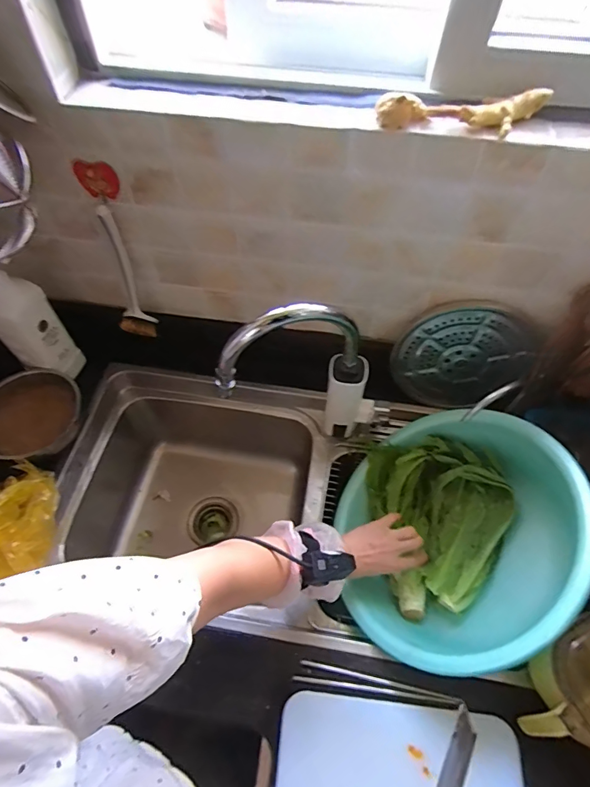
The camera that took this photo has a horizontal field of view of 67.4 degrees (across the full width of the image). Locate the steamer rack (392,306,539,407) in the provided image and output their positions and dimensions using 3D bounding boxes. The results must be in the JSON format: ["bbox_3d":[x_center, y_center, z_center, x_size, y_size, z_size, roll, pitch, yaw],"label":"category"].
[{"bbox_3d":[0.274,-0.056,0.750,0.192,0.217,0.014,34,42,-19],"label":"steamer rack"}]

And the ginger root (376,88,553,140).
[{"bbox_3d":[0.187,-0.313,0.492,0.185,0.030,0.040,0,57,0],"label":"ginger root"}]

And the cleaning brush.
[{"bbox_3d":[-0.283,-0.183,0.716,0.055,0.228,0.069,-24,60,-15],"label":"cleaning brush"}]

